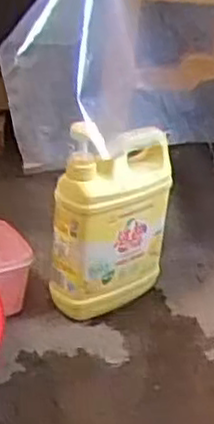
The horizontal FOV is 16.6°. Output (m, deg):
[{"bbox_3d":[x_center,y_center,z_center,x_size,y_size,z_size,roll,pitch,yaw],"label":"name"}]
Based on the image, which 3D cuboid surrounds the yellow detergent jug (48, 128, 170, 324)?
[{"bbox_3d":[0.009,0.011,0.877,0.151,0.233,0.062,-19,35,-38],"label":"yellow detergent jug"}]

